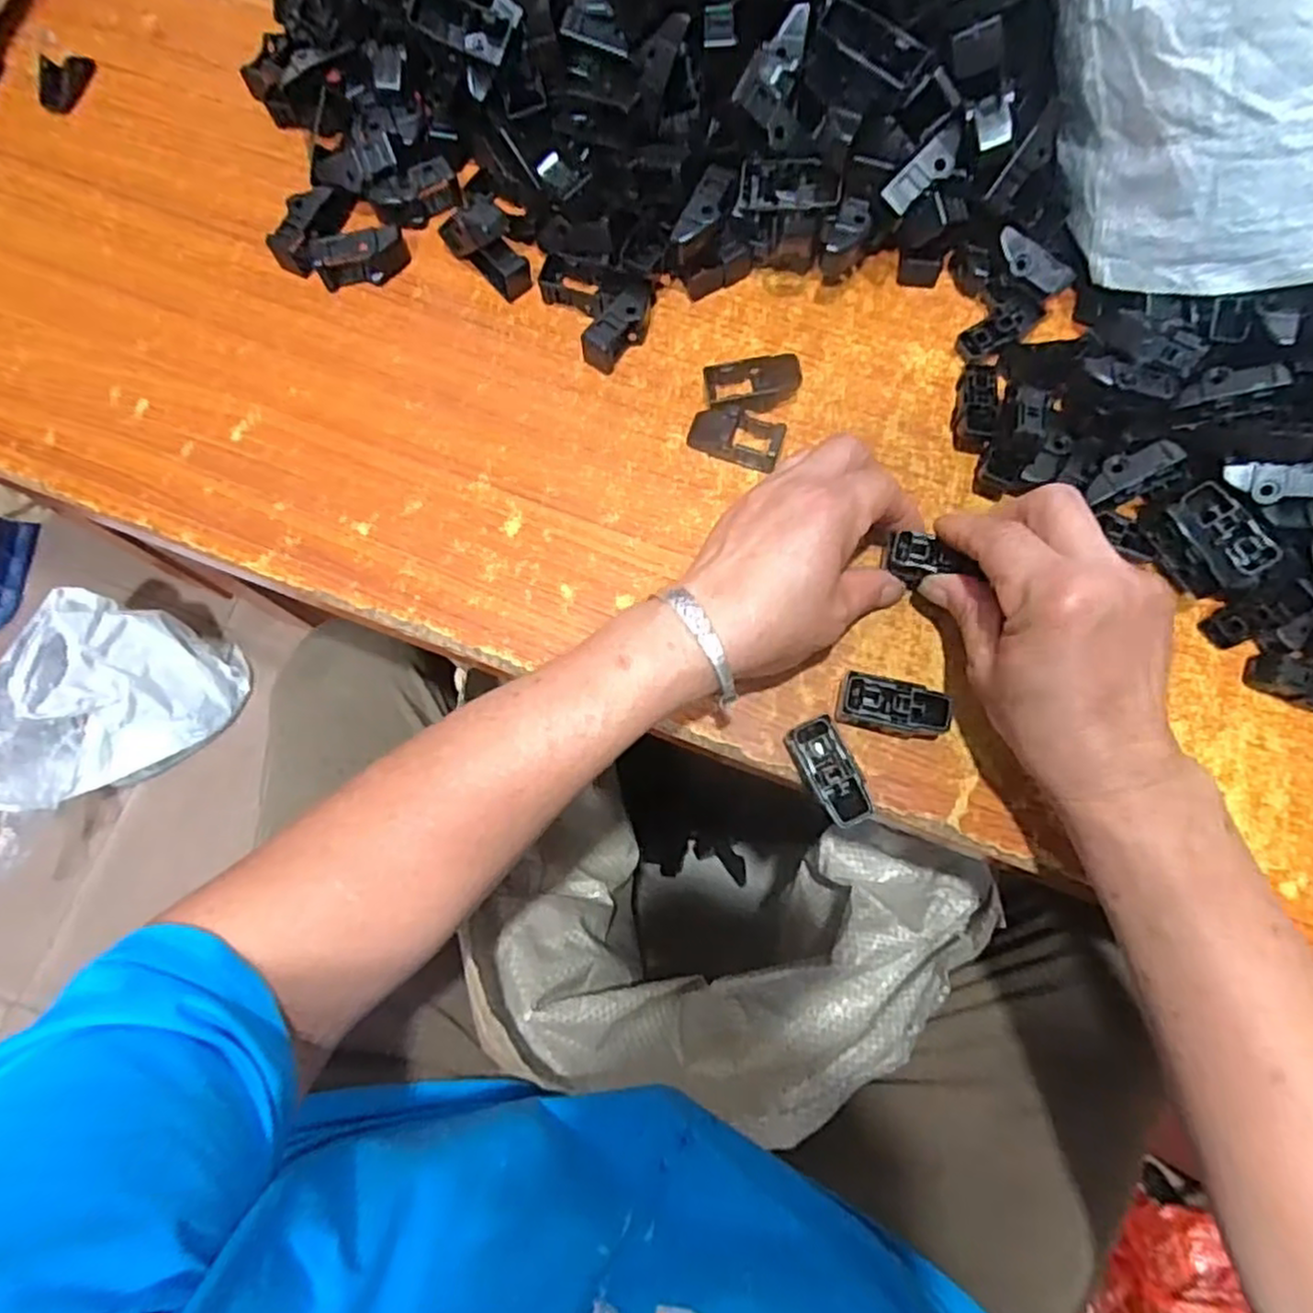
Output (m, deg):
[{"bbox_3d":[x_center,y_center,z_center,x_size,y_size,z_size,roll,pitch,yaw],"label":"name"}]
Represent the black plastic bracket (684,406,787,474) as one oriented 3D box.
[{"bbox_3d":[0.042,-0.117,0.389,0.048,0.015,0.030,17,76,5],"label":"black plastic bracket"}]

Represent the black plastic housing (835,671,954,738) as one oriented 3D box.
[{"bbox_3d":[0.111,0.024,0.350,0.050,0.020,0.023,14,76,4],"label":"black plastic housing"}]

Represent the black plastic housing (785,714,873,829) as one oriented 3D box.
[{"bbox_3d":[0.080,0.054,0.343,0.023,0.019,0.049,-27,77,-6],"label":"black plastic housing"}]

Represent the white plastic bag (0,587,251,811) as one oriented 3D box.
[{"bbox_3d":[-0.653,0.065,0.870,0.170,0.165,0.267,37,79,9],"label":"white plastic bag"}]

